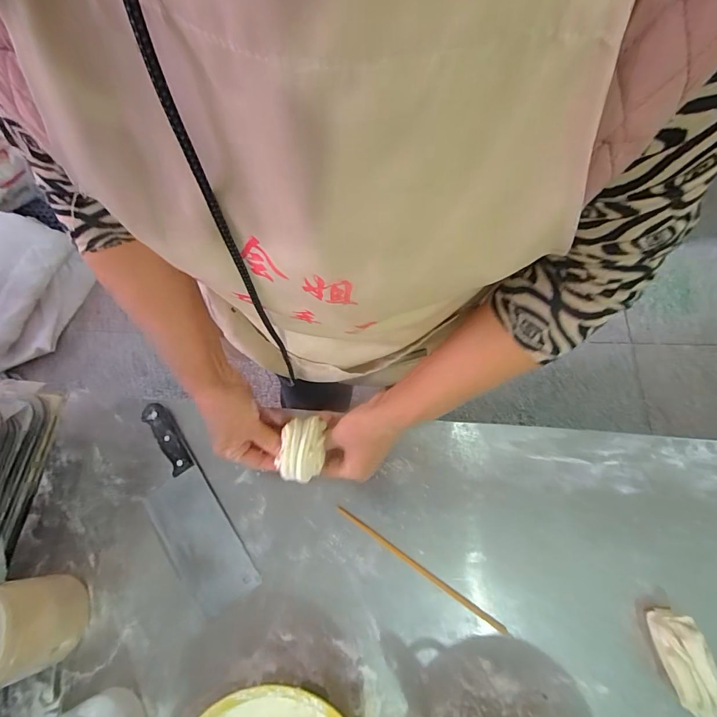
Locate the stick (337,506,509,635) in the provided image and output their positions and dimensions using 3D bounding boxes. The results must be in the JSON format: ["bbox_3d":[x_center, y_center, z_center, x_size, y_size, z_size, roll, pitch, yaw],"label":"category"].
[{"bbox_3d":[0.073,0.256,0.491,0.236,0.004,0.008,32,73,14],"label":"stick"}]

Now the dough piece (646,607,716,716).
[{"bbox_3d":[0.348,0.326,0.425,0.045,0.041,0.096,-13,68,-2],"label":"dough piece"}]

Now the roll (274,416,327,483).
[{"bbox_3d":[-0.065,0.102,0.447,0.050,0.031,0.066,2,68,4],"label":"roll"}]

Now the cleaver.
[{"bbox_3d":[-0.233,0.192,0.522,0.087,0.024,0.270,-33,70,-10],"label":"cleaver"}]

